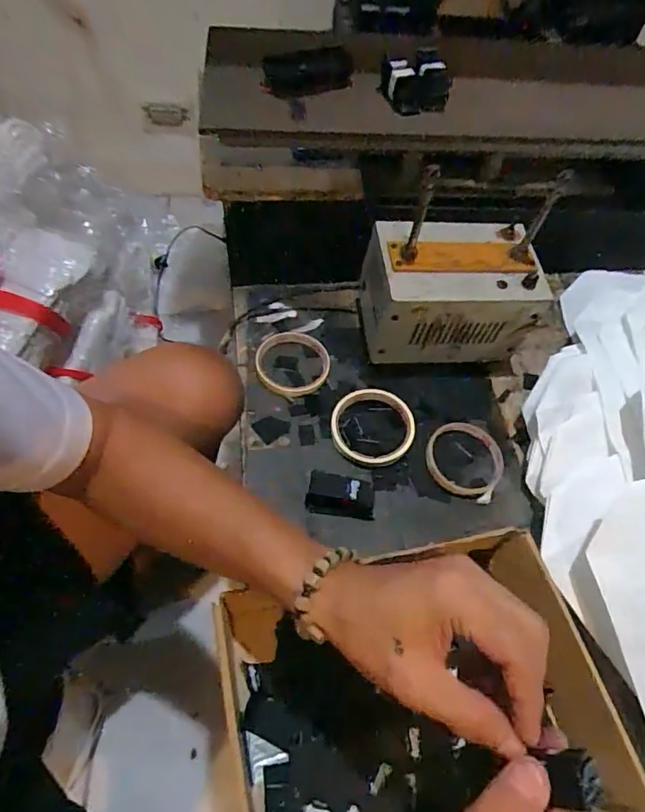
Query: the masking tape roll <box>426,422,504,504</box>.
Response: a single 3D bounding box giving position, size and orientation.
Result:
[{"bbox_3d":[0.154,0.054,0.542,0.082,0.015,0.089,2,57,-3],"label":"masking tape roll"}]

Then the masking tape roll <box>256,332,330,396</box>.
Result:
[{"bbox_3d":[-0.034,-0.050,0.580,0.084,0.010,0.090,-1,57,-5],"label":"masking tape roll"}]

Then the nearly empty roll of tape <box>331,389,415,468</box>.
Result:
[{"bbox_3d":[0.054,0.023,0.543,0.087,0.016,0.088,2,57,-3],"label":"nearly empty roll of tape"}]

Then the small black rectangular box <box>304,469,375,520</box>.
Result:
[{"bbox_3d":[0.019,0.086,0.496,0.064,0.022,0.039,11,57,2],"label":"small black rectangular box"}]

